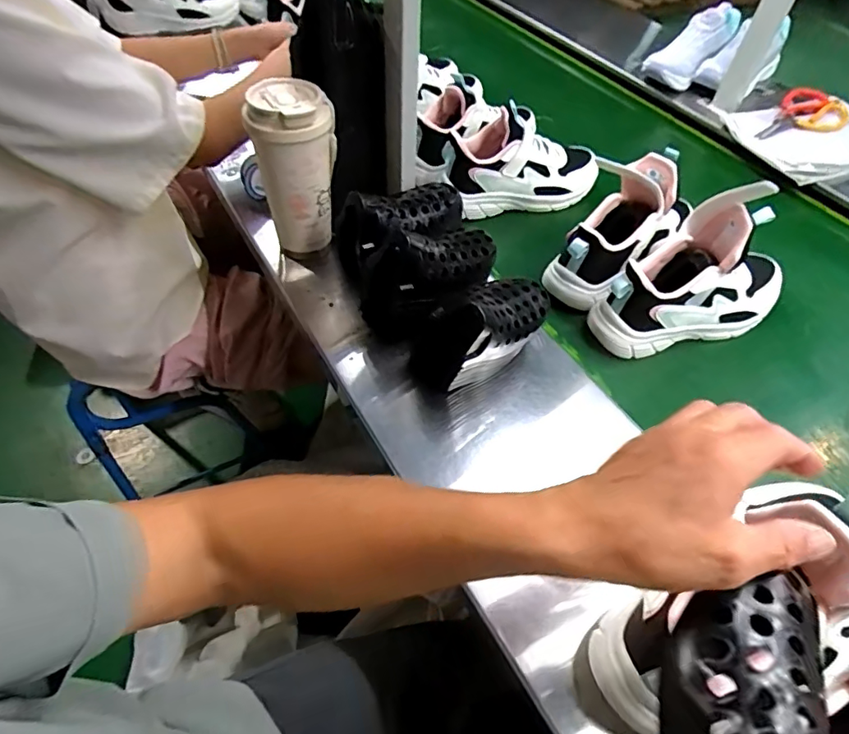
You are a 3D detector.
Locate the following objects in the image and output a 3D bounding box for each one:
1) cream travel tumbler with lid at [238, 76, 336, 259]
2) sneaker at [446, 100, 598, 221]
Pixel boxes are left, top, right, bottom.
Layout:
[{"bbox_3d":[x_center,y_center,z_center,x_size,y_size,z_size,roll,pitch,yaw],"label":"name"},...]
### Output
[{"bbox_3d":[-0.140,-0.220,0.580,0.086,0.179,0.079,-11,54,-8],"label":"cream travel tumbler with lid"},{"bbox_3d":[0.140,-0.301,0.724,0.230,0.125,0.083,-10,54,-7],"label":"sneaker"}]

